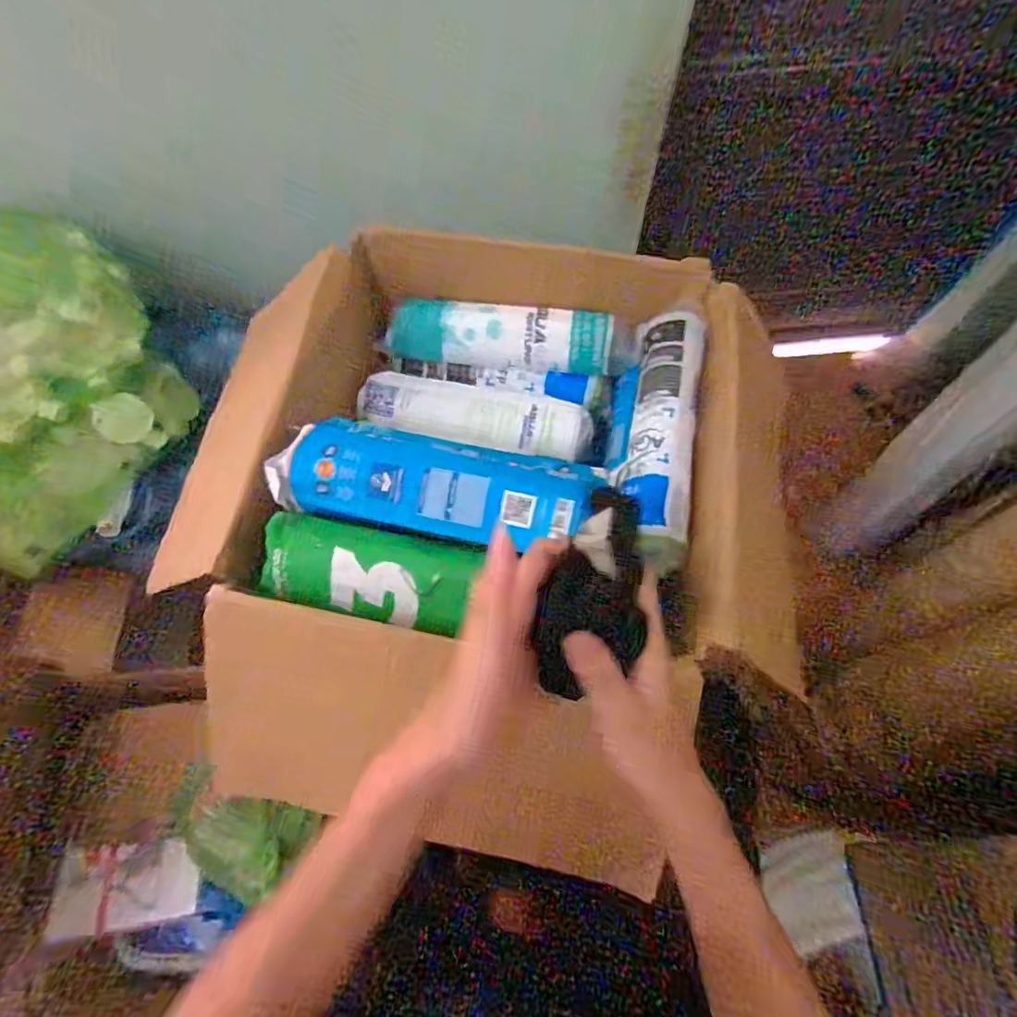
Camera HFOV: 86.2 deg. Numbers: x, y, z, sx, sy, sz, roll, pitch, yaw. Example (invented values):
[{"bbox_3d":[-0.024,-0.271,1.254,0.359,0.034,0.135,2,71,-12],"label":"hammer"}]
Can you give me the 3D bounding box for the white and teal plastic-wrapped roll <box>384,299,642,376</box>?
[{"bbox_3d":[0.003,-0.206,0.647,0.295,0.060,0.057,8,64,5],"label":"white and teal plastic-wrapped roll"}]

